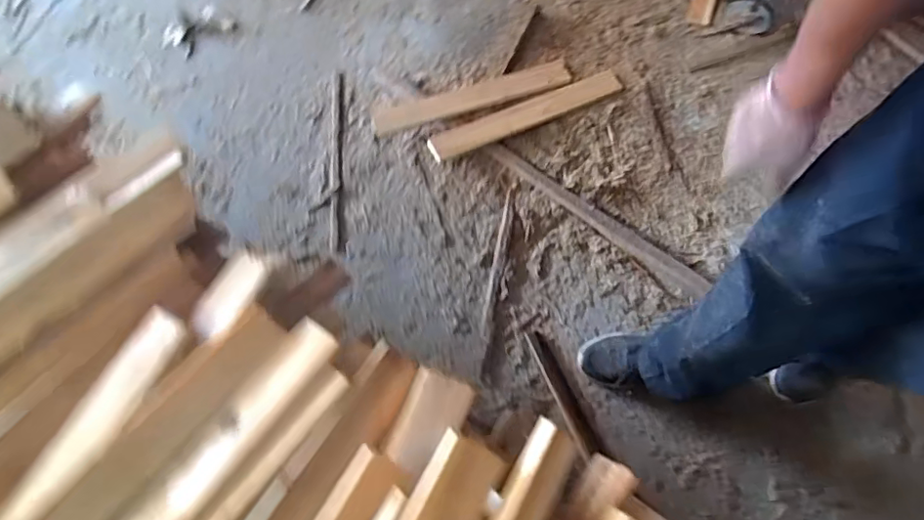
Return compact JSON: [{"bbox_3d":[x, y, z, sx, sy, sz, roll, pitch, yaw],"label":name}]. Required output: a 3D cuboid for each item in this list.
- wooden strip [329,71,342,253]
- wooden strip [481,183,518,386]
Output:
[{"bbox_3d":[-0.305,-0.248,1.328,0.023,0.027,0.492,-3,73,-3],"label":"wooden strip"},{"bbox_3d":[0.079,0.041,1.201,0.025,0.019,0.450,9,68,5],"label":"wooden strip"}]

